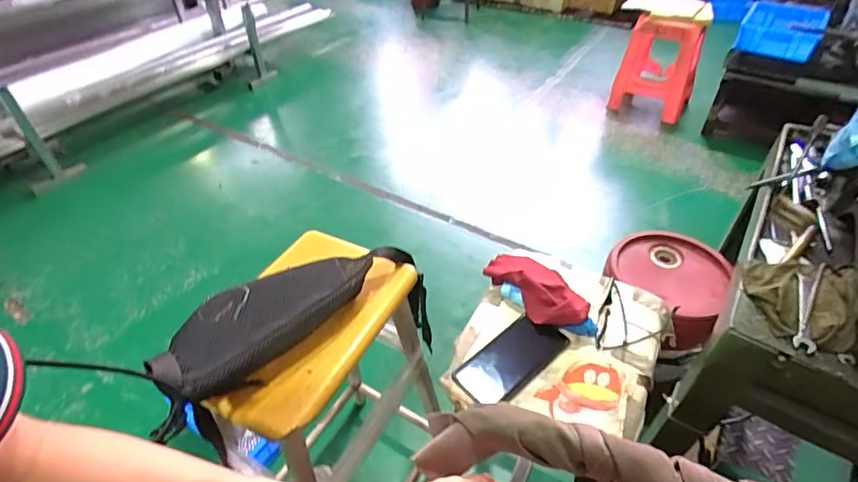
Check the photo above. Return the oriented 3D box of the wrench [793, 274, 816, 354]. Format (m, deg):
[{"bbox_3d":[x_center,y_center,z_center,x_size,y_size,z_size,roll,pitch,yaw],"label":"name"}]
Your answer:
[{"bbox_3d":[0.509,0.097,0.643,0.026,0.008,0.128,26,57,12],"label":"wrench"}]

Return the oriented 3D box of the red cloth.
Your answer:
[{"bbox_3d":[0.159,0.067,0.714,0.088,0.043,0.181,-24,47,-23],"label":"red cloth"}]

